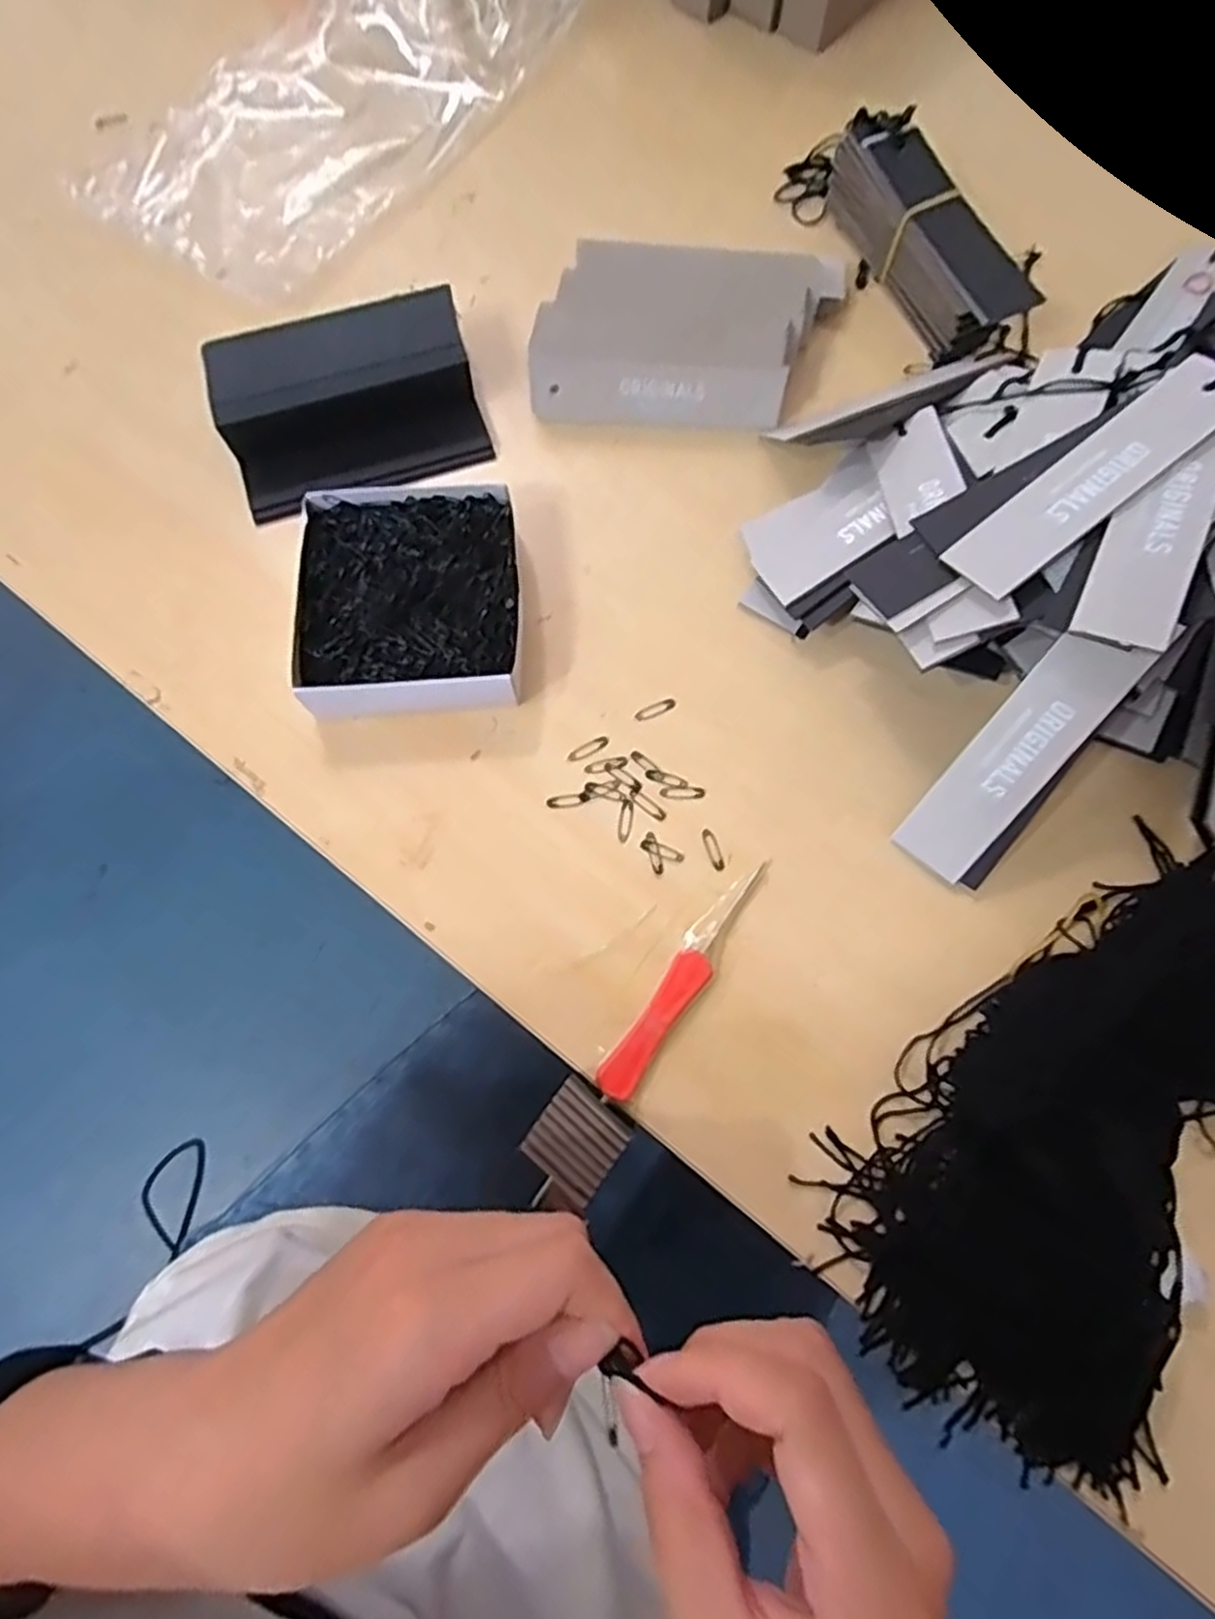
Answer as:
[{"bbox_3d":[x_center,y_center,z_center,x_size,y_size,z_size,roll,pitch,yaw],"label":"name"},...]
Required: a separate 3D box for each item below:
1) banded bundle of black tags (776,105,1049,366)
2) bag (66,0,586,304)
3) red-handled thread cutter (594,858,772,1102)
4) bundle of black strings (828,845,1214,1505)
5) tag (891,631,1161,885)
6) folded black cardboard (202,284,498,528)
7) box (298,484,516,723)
[{"bbox_3d":[0.165,-0.316,0.415,0.051,0.047,0.174,-29,75,-9],"label":"banded bundle of black tags"},{"bbox_3d":[-0.150,-0.477,0.476,0.170,0.034,0.380,33,75,9],"label":"bag"},{"bbox_3d":[0.032,0.067,0.313,0.017,0.007,0.111,33,75,9],"label":"red-handled thread cutter"},{"bbox_3d":[0.190,0.107,0.279,0.126,0.043,0.248,35,75,10],"label":"bundle of black strings"},{"bbox_3d":[0.164,-0.021,0.309,0.033,0.004,0.109,40,108,19],"label":"tag"},{"bbox_3d":[-0.130,-0.206,0.386,0.124,0.013,0.090,-17,98,-6],"label":"folded black cardboard"},{"bbox_3d":[-0.090,-0.094,0.353,0.096,0.029,0.113,-3,73,-2],"label":"box"}]

